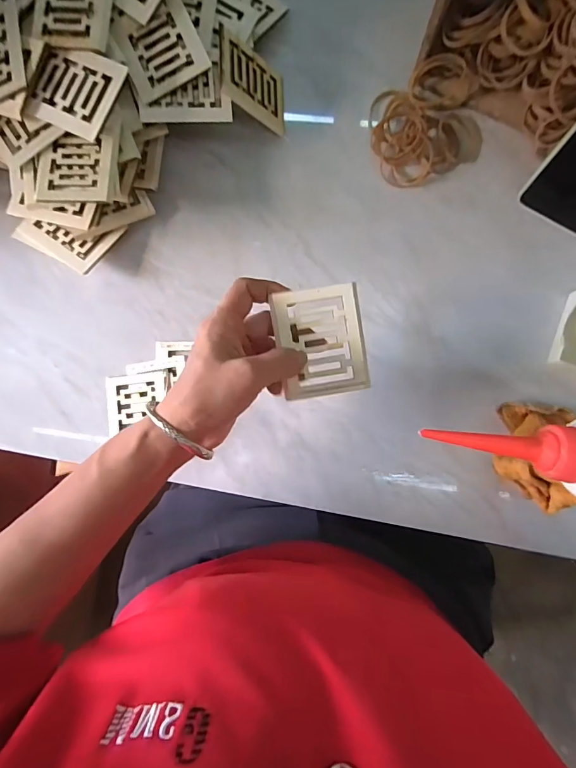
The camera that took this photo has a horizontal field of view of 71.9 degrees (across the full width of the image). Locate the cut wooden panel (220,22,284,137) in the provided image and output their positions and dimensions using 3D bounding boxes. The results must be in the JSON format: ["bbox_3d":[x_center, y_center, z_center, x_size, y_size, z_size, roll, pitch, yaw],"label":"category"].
[{"bbox_3d":[-0.032,-0.286,0.379,0.005,0.080,0.061,-4,87,40],"label":"cut wooden panel"}]

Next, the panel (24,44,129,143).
[{"bbox_3d":[-0.174,-0.239,0.325,0.063,0.006,0.065,21,89,2],"label":"panel"}]

